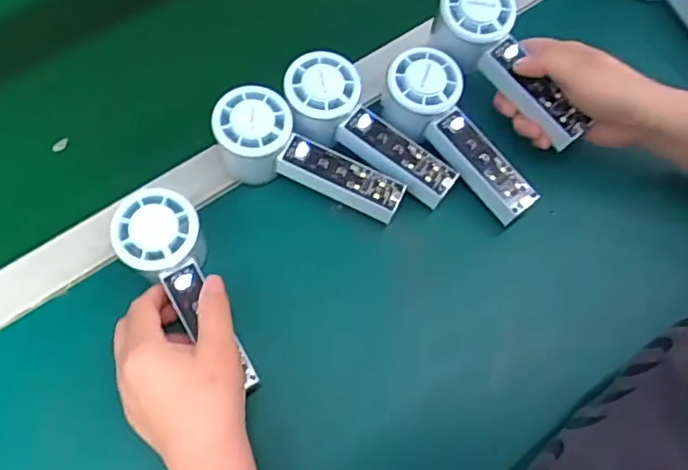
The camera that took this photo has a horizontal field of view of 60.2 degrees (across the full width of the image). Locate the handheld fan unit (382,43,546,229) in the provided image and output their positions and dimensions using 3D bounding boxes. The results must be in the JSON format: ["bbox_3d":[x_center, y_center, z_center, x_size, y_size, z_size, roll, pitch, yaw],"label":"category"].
[{"bbox_3d":[0.089,-0.077,0.468,0.062,0.040,0.154,-38,88,-16],"label":"handheld fan unit"}]

